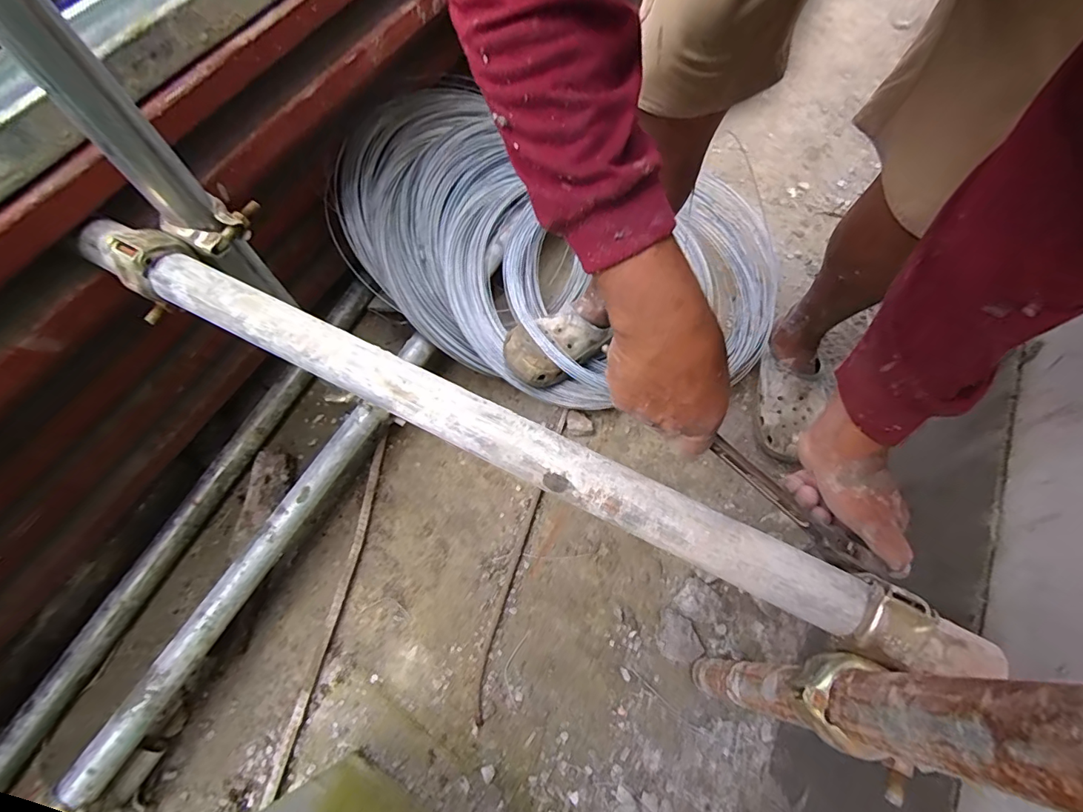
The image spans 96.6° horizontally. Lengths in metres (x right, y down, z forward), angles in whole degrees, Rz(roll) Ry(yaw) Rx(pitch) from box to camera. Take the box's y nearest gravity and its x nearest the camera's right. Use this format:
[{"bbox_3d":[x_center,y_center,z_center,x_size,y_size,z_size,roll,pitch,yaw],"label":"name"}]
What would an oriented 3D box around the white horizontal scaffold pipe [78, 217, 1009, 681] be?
[{"bbox_3d":[-0.058,0.013,0.412,0.819,0.042,0.050,24,68,11],"label":"white horizontal scaffold pipe"}]

